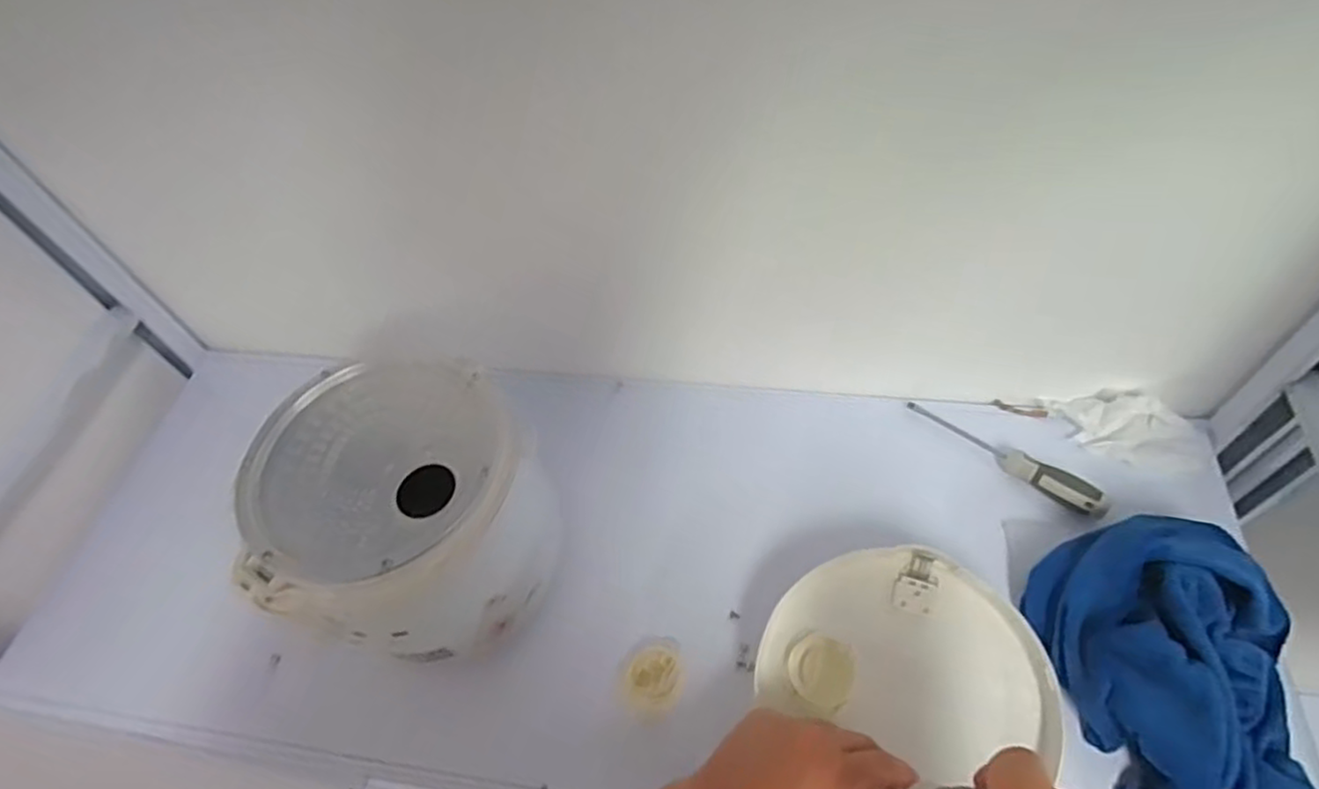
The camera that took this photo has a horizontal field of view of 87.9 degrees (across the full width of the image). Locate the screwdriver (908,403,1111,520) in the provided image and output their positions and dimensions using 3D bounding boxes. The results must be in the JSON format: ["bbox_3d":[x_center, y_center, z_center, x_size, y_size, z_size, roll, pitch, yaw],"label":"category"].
[{"bbox_3d":[0.324,0.057,0.648,0.022,0.027,0.187,-38,49,-19],"label":"screwdriver"}]

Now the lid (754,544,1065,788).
[{"bbox_3d":[0.182,0.217,0.514,0.185,0.046,0.187,-26,58,-12],"label":"lid"}]

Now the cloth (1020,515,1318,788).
[{"bbox_3d":[0.380,0.225,0.483,0.175,0.074,0.274,-8,56,-1],"label":"cloth"}]

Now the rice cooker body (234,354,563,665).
[{"bbox_3d":[-0.194,0.093,0.542,0.200,0.149,0.194,0,56,4],"label":"rice cooker body"}]

